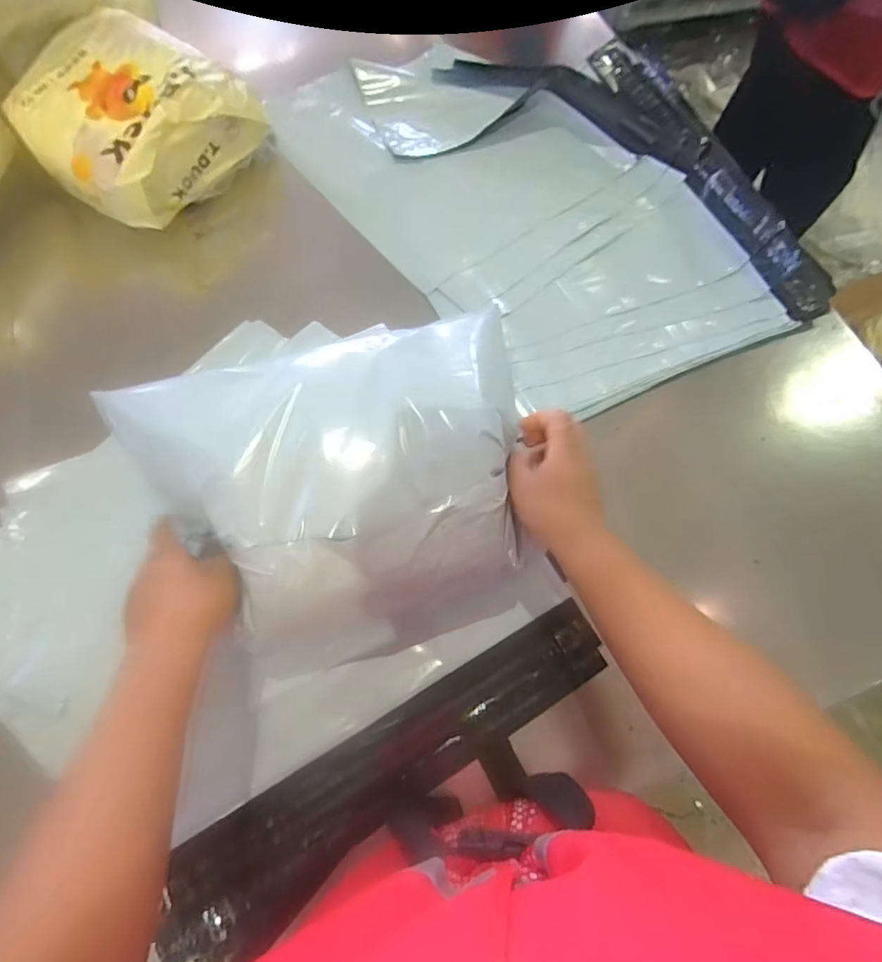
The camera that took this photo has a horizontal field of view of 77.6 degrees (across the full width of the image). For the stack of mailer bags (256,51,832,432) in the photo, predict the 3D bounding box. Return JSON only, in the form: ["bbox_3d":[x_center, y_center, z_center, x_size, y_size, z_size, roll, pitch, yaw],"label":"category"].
[{"bbox_3d":[0.131,-0.404,0.757,0.508,0.047,0.664,-26,74,-7],"label":"stack of mailer bags"}]

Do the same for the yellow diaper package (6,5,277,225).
[{"bbox_3d":[-0.397,-0.462,0.710,0.222,0.117,0.241,32,68,10],"label":"yellow diaper package"}]

